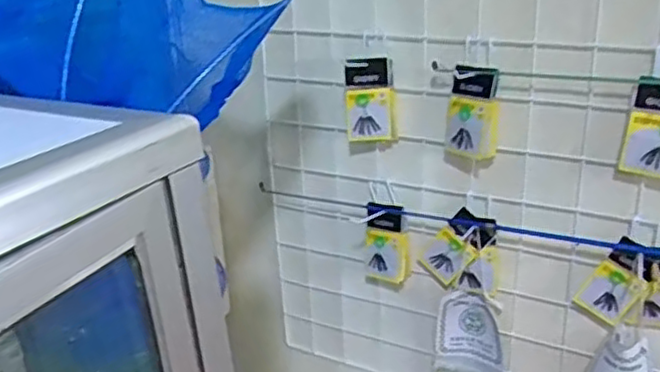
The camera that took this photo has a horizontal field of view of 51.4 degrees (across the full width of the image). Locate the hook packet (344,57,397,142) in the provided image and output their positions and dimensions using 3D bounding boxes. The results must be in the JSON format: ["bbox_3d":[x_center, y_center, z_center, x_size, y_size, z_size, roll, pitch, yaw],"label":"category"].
[{"bbox_3d":[0.045,-0.099,0.789,0.055,0.093,0.023,-3,17,14],"label":"hook packet"}]

